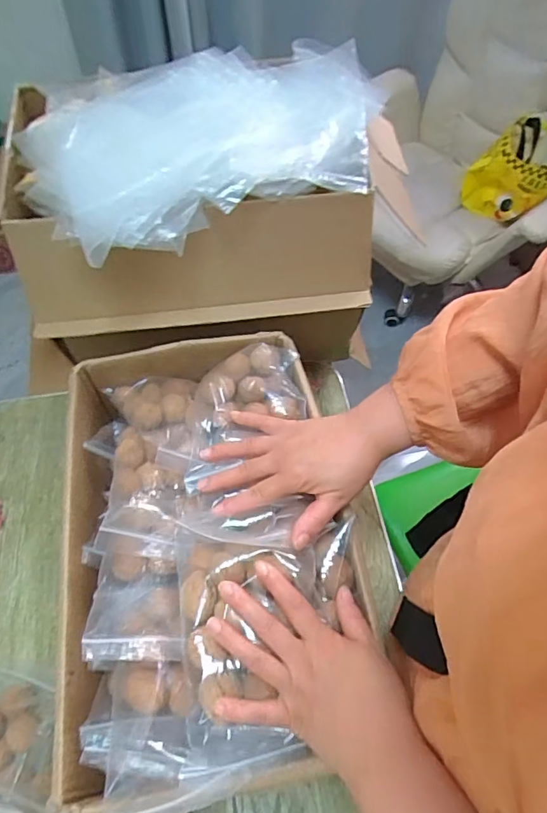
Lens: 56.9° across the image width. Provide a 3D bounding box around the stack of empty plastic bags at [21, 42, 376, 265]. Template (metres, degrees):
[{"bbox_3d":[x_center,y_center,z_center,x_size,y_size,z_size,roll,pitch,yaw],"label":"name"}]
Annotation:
[{"bbox_3d":[-0.073,-0.313,0.581,0.409,0.060,0.284,-22,60,-13],"label":"stack of empty plastic bags"}]

